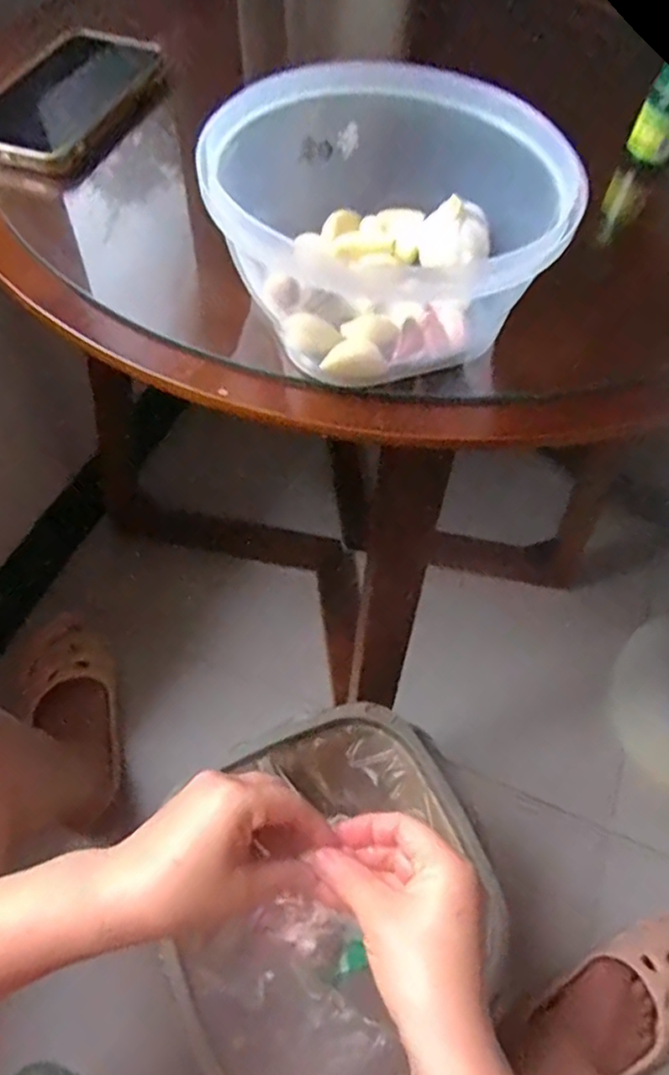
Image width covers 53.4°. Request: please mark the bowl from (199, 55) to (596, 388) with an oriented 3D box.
[{"bbox_3d":[0.031,-0.154,0.320,0.171,0.073,0.159,8,57,1],"label":"bowl"}]

